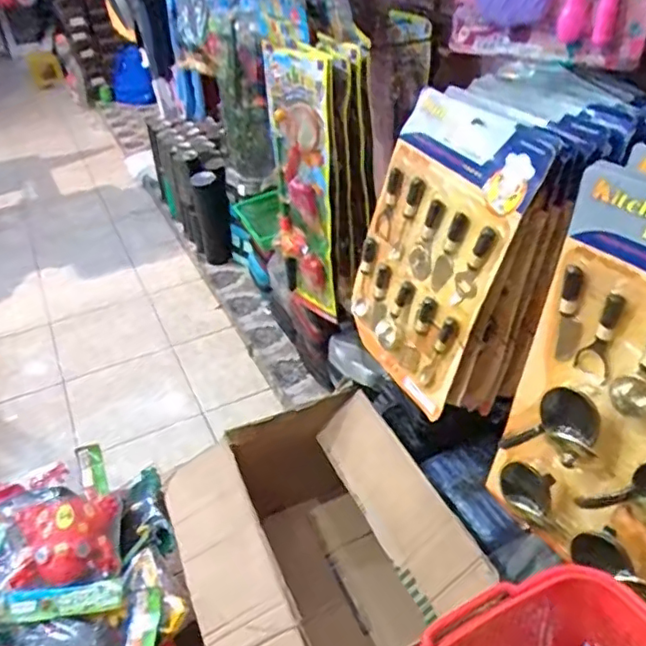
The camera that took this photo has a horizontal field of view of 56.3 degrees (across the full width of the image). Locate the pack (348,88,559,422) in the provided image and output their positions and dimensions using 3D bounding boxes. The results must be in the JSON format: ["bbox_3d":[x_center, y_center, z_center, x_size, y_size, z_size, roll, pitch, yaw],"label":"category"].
[{"bbox_3d":[0.151,-0.101,0.890,0.036,0.412,0.261,-3,35,-32],"label":"pack"}]

